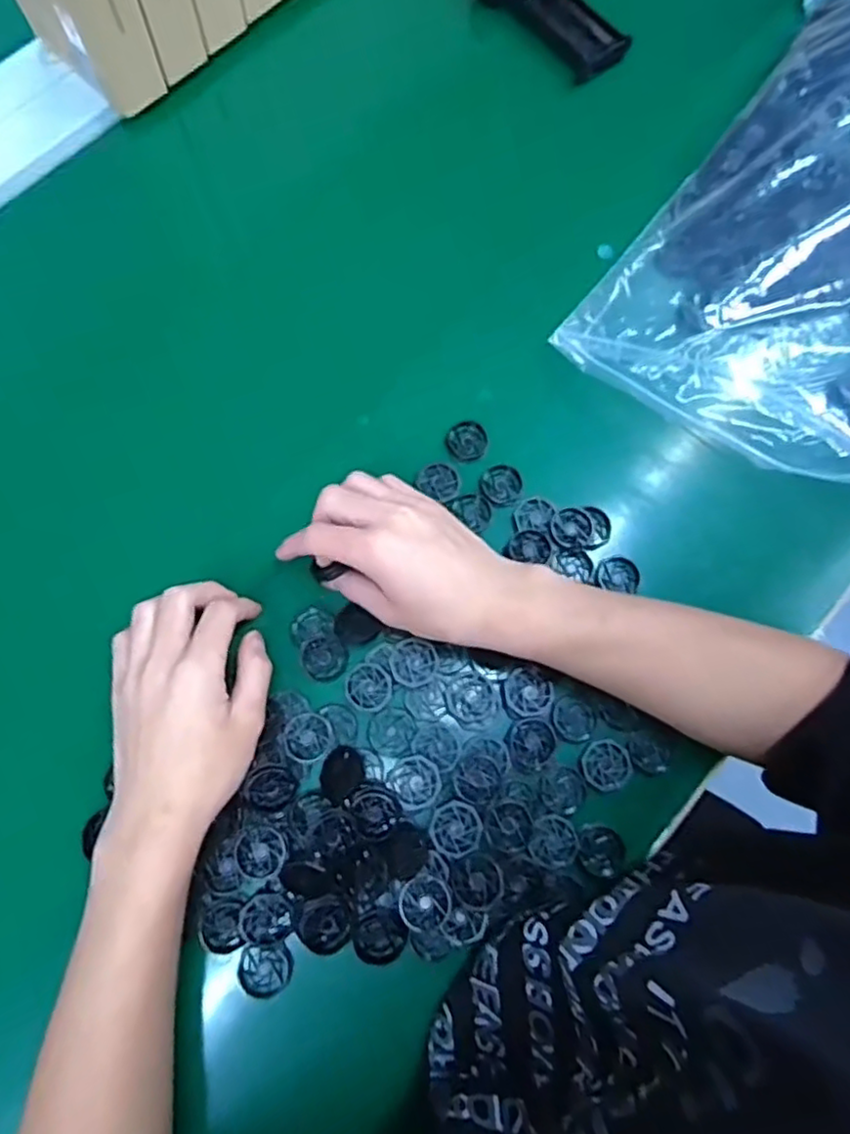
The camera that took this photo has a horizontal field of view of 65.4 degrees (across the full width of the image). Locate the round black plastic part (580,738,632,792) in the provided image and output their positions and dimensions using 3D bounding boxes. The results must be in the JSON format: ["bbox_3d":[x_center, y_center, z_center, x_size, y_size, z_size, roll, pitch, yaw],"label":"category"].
[{"bbox_3d":[0.118,0.129,0.431,0.032,0.004,0.031,0,72,0],"label":"round black plastic part"}]

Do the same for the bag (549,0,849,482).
[{"bbox_3d":[0.331,-0.255,0.503,0.291,0.102,0.380,33,74,10],"label":"bag"}]

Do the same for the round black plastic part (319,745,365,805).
[{"bbox_3d":[-0.053,0.130,0.415,0.026,0.008,0.031,42,76,12],"label":"round black plastic part"}]

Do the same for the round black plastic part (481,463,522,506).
[{"bbox_3d":[0.056,-0.060,0.482,0.029,0.006,0.030,0,72,0],"label":"round black plastic part"}]

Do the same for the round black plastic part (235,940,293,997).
[{"bbox_3d":[-0.097,0.239,0.394,0.032,0.013,0.030,0,72,0],"label":"round black plastic part"}]

